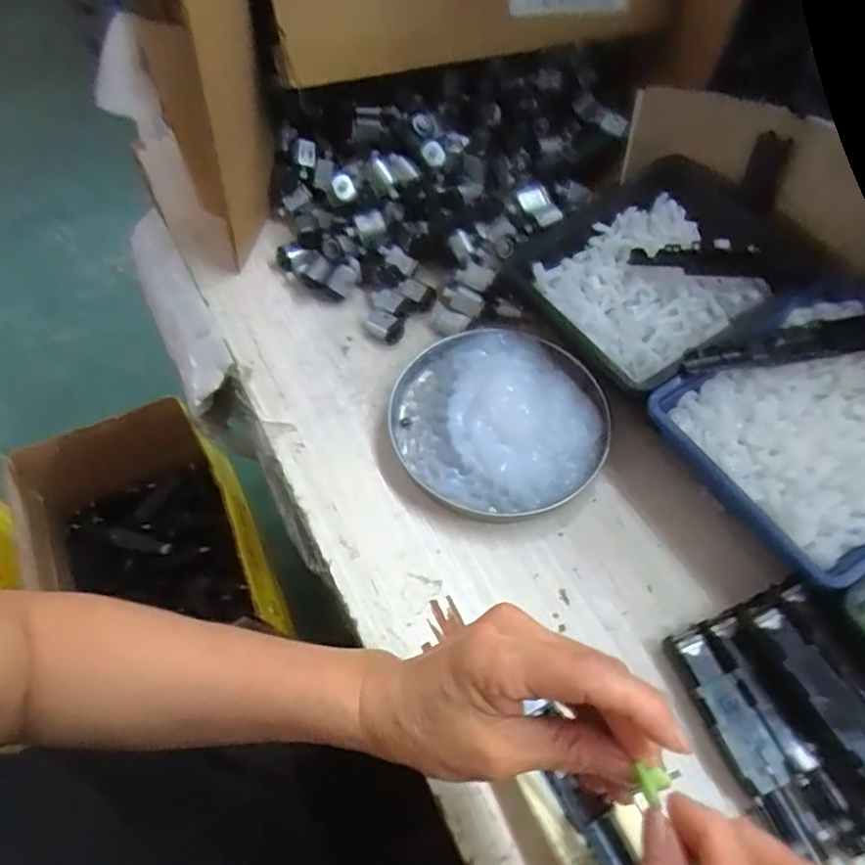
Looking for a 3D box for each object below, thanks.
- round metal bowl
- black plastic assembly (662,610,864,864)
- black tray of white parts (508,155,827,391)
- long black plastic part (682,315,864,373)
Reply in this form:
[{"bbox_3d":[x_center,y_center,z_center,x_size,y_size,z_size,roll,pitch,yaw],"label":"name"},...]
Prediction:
[{"bbox_3d":[0.044,-0.015,0.422,0.139,0.029,0.135,0,59,0],"label":"round metal bowl"},{"bbox_3d":[0.169,0.158,0.326,0.043,0.023,0.121,-18,61,-10],"label":"black plastic assembly"},{"bbox_3d":[0.160,-0.117,0.445,0.164,0.040,0.151,-28,63,-15],"label":"black tray of white parts"},{"bbox_3d":[0.216,-0.053,0.391,0.119,0.019,0.022,-6,60,-3],"label":"long black plastic part"}]

